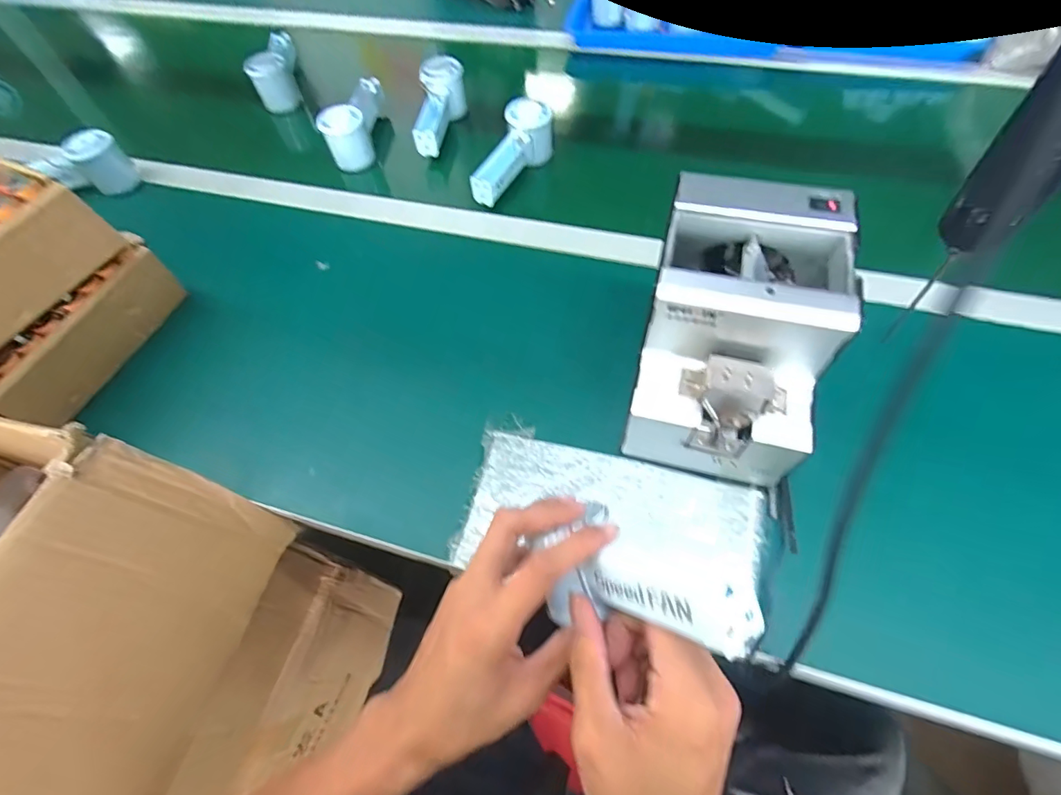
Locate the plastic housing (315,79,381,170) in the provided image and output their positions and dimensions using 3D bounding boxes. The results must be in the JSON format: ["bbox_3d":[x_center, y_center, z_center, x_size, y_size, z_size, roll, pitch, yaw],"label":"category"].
[{"bbox_3d":[-0.231,-0.372,0.644,0.048,0.066,0.145,0,59,4],"label":"plastic housing"}]

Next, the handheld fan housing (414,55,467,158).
[{"bbox_3d":[-0.119,-0.382,0.640,0.052,0.057,0.146,-1,59,4],"label":"handheld fan housing"}]

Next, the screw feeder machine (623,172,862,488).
[{"bbox_3d":[0.154,-0.049,0.379,0.128,0.152,0.182,12,61,11],"label":"screw feeder machine"}]

